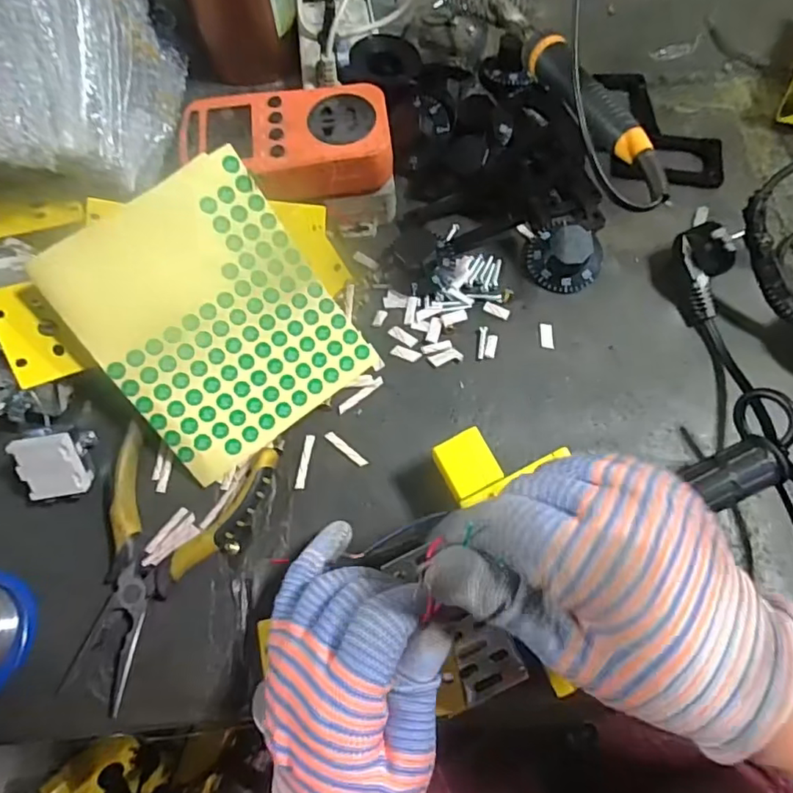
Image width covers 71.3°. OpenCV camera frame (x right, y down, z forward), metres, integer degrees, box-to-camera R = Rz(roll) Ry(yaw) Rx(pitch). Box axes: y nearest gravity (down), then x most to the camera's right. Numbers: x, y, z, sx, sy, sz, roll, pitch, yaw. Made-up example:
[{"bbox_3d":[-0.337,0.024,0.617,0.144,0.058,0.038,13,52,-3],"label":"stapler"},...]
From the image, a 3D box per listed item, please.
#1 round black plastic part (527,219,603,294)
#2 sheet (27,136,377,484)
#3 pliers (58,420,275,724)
[{"bbox_3d":[0.113,-0.097,0.364,0.047,0.027,0.047,0,69,0],"label":"round black plastic part"},{"bbox_3d":[-0.106,-0.045,0.322,0.130,0.009,0.152,-36,101,-13],"label":"sheet"},{"bbox_3d":[-0.128,0.091,0.303,0.087,0.015,0.139,11,70,4],"label":"pliers"}]

